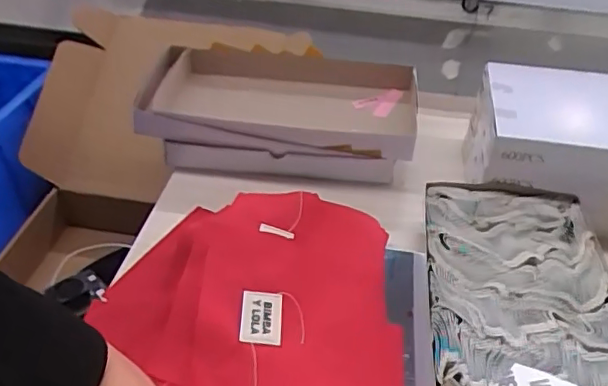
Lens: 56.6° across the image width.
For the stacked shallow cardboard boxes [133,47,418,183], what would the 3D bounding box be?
[{"bbox_3d":[-0.032,-0.108,0.721,0.340,0.072,0.189,5,43,4],"label":"stacked shallow cardboard boxes"}]

